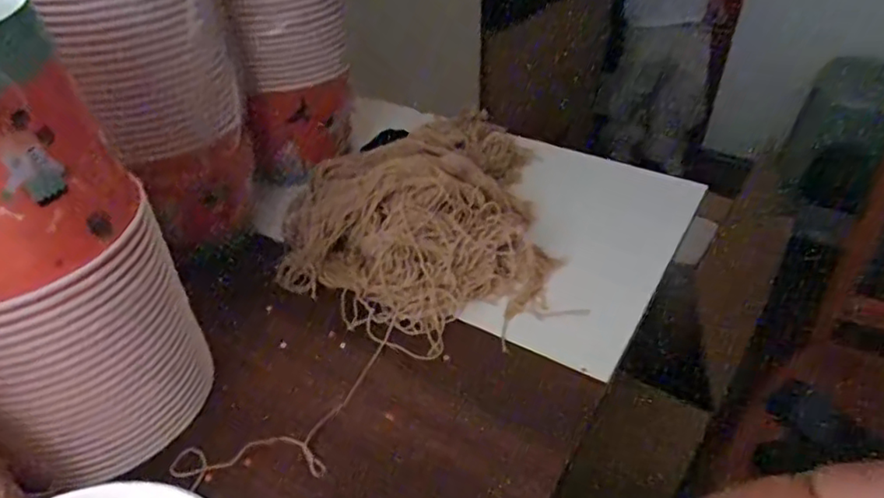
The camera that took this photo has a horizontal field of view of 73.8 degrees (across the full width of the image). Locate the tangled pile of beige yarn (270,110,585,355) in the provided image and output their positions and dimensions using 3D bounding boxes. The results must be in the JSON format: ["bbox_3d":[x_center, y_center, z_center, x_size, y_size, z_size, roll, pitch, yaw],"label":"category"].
[{"bbox_3d":[-0.025,-0.042,0.604,0.273,0.091,0.309,-4,40,-3],"label":"tangled pile of beige yarn"}]

